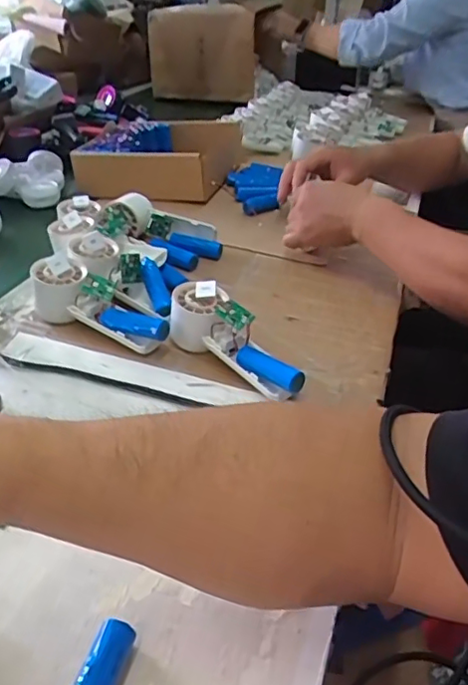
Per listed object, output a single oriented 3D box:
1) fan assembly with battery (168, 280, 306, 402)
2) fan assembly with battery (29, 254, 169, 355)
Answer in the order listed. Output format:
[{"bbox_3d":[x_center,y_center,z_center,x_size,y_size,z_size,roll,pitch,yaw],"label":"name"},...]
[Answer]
[{"bbox_3d":[0.003,-0.002,0.560,0.161,0.061,0.052,31,43,34],"label":"fan assembly with battery"},{"bbox_3d":[-0.135,-0.042,0.607,0.164,0.062,0.066,17,36,18],"label":"fan assembly with battery"}]

